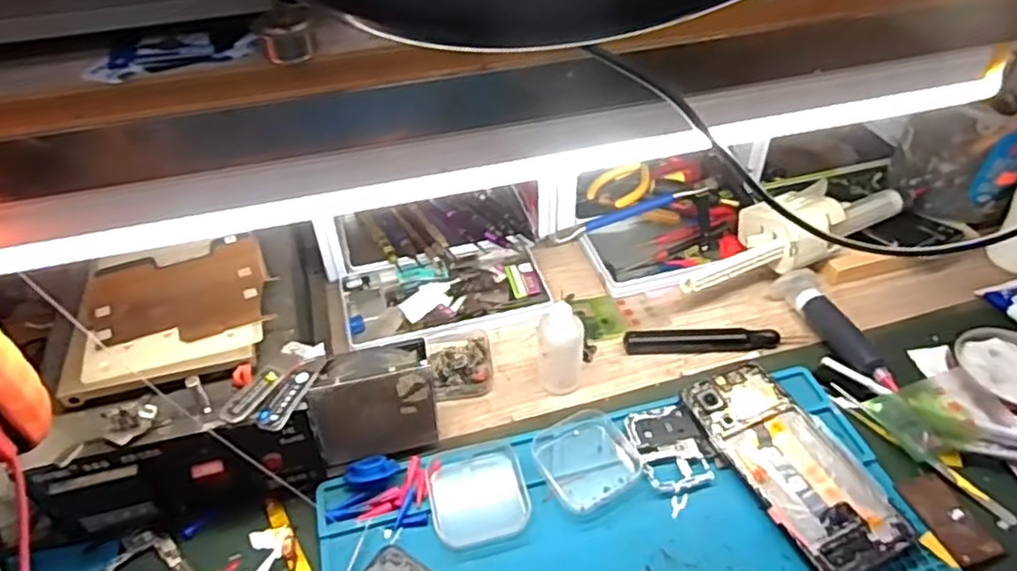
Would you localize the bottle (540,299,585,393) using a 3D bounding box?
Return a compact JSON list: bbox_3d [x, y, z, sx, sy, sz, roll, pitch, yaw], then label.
[{"bbox_3d":[0.040,0.048,0.507,0.033,0.072,0.029,4,43,5],"label":"bottle"}]

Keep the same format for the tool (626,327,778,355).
[{"bbox_3d":[0.158,0.045,0.556,0.124,0.014,0.017,-1,43,0],"label":"tool"}]

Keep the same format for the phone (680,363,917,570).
[{"bbox_3d":[0.192,0.120,0.465,0.074,0.009,0.159,-19,46,-18],"label":"phone"}]

